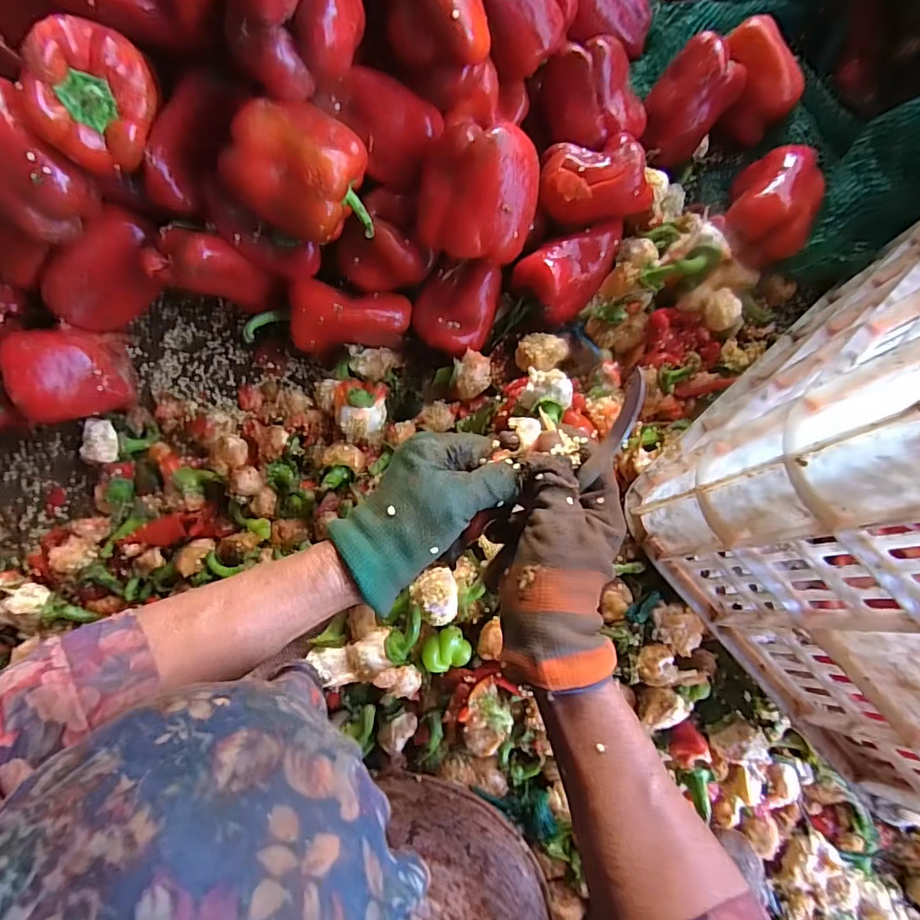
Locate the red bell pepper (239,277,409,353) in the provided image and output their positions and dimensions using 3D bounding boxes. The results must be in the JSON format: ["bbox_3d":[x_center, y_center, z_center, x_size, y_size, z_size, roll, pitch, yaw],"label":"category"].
[{"bbox_3d":[-0.120,-0.132,0.462,0.144,0.049,0.047,-2,84,-4],"label":"red bell pepper"}]

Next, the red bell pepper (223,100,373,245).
[{"bbox_3d":[-0.115,-0.200,0.357,0.097,0.066,0.064,-18,86,-6],"label":"red bell pepper"}]

